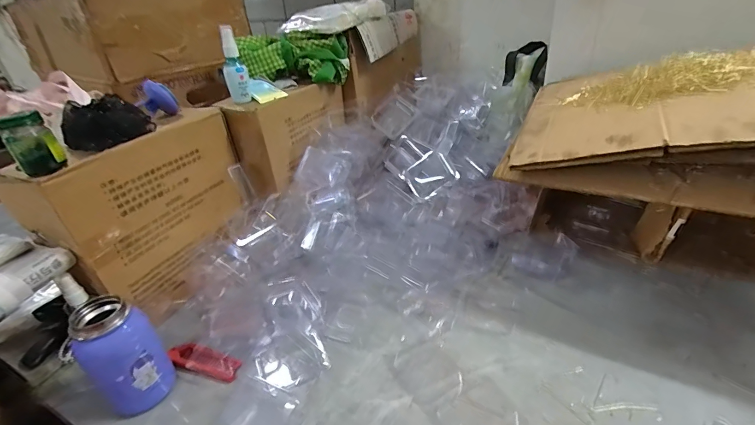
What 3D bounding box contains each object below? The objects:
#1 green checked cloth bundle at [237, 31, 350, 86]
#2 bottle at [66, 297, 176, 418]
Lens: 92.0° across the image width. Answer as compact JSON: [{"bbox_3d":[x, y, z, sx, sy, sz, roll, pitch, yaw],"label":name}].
[{"bbox_3d":[-0.164,-0.307,0.731,0.200,0.086,0.089,1,31,10],"label":"green checked cloth bundle"},{"bbox_3d":[-0.295,0.170,0.428,0.072,0.135,0.062,-28,38,-35],"label":"bottle"}]

